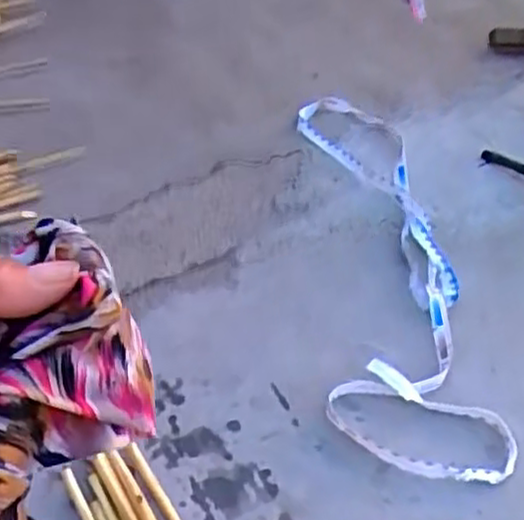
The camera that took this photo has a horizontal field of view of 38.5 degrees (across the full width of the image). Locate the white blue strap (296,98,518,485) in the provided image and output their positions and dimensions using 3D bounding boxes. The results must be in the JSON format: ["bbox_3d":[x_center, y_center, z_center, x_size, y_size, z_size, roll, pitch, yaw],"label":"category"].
[{"bbox_3d":[0.140,-0.020,0.940,0.180,0.029,0.661,-3,46,-5],"label":"white blue strap"}]

